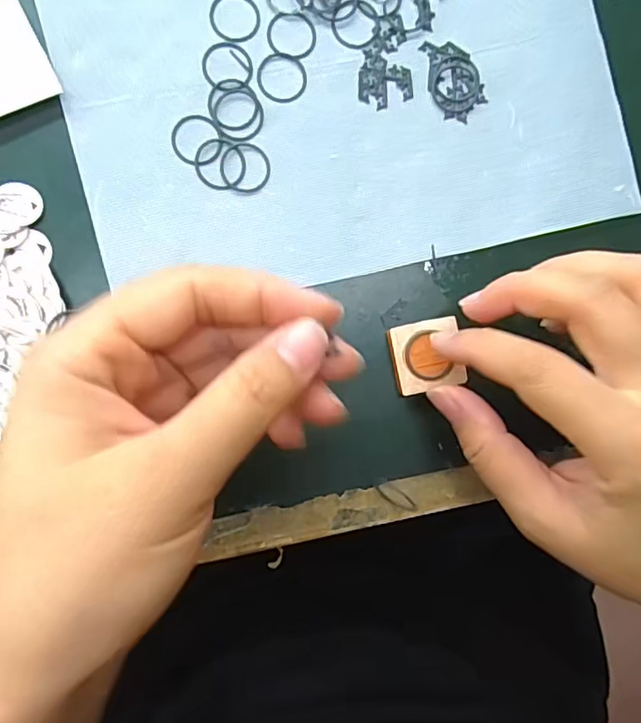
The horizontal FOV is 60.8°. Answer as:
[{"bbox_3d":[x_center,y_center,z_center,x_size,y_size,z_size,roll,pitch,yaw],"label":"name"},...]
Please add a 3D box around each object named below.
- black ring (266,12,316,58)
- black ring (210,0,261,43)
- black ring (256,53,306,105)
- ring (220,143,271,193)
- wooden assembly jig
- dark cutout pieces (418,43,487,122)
[{"bbox_3d":[-0.012,-0.138,0.229,0.020,0.004,0.019,0,89,-7],"label":"black ring"},{"bbox_3d":[-0.036,-0.144,0.226,0.021,0.004,0.021,0,89,-7],"label":"black ring"},{"bbox_3d":[-0.016,-0.119,0.228,0.021,0.004,0.021,0,89,-7],"label":"black ring"},{"bbox_3d":[-0.031,-0.081,0.226,0.020,0.004,0.021,0,89,-7],"label":"ring"},{"bbox_3d":[0.045,-0.002,0.231,0.030,0.005,0.029,-11,90,-7],"label":"wooden assembly jig"},{"bbox_3d":[0.058,-0.123,0.237,0.023,0.004,0.034,-19,91,-7],"label":"dark cutout pieces"}]

